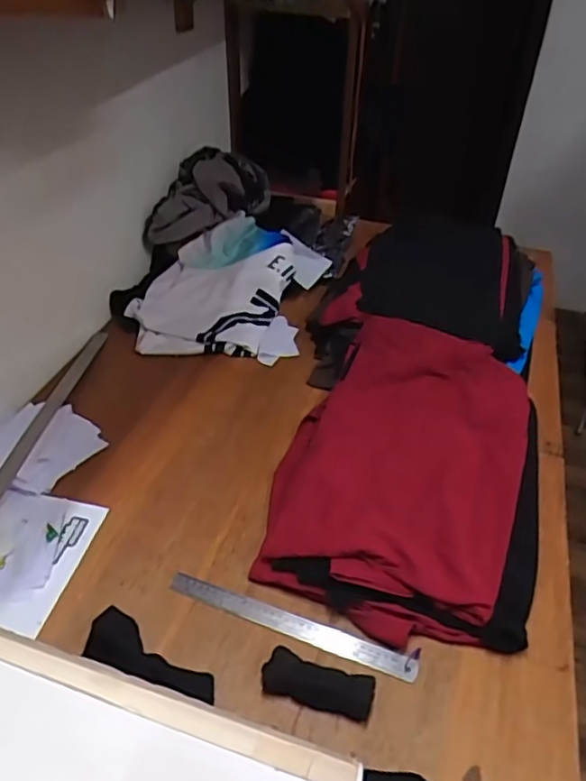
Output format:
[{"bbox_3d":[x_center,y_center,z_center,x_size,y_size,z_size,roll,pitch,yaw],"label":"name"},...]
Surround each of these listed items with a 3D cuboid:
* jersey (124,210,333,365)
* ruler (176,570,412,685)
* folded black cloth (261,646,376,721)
[{"bbox_3d":[-0.129,-0.230,1.262,0.348,0.128,0.362,9,39,6],"label":"jersey"},{"bbox_3d":[-0.004,0.292,0.772,0.320,0.006,0.030,15,51,14],"label":"ruler"},{"bbox_3d":[0.029,0.334,0.706,0.124,0.027,0.044,13,40,10],"label":"folded black cloth"}]

